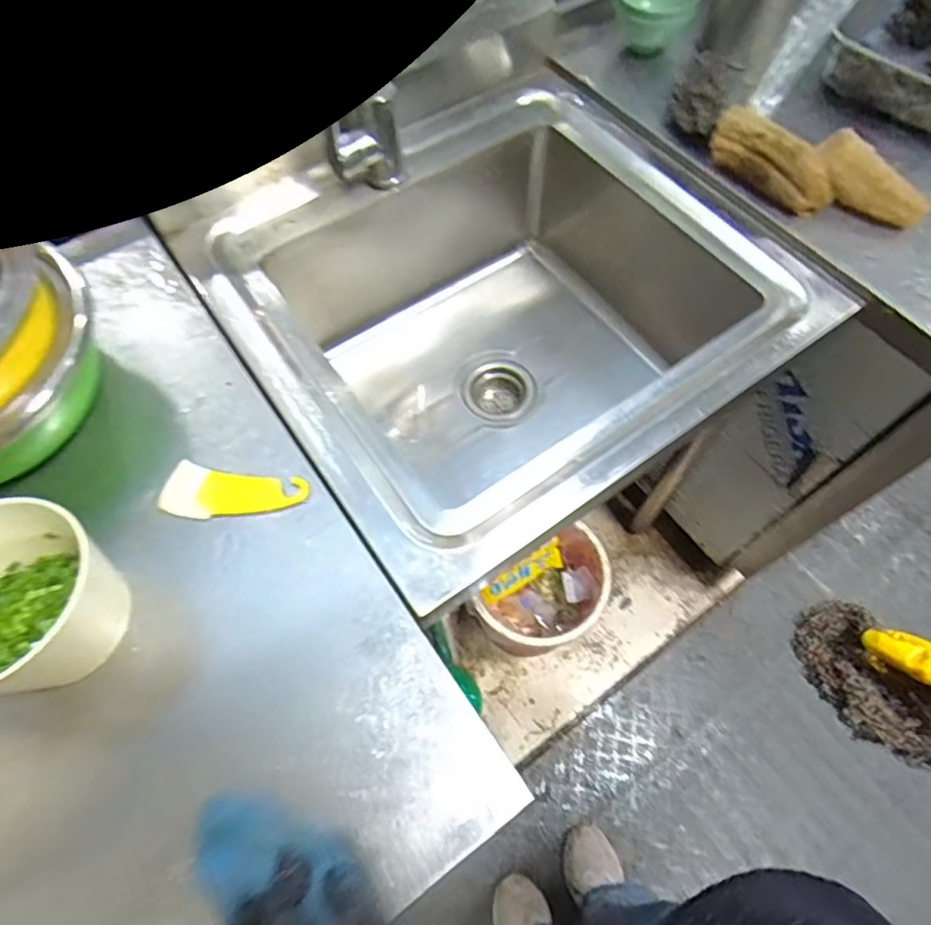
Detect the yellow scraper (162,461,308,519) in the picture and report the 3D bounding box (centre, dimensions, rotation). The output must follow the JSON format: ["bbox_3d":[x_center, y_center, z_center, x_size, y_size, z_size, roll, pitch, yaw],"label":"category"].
[{"bbox_3d":[-0.213,0.030,0.551,0.127,0.006,0.051,7,63,4],"label":"yellow scraper"}]

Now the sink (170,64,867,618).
[{"bbox_3d":[0.030,-0.162,0.822,0.575,0.320,0.572,-33,67,-15],"label":"sink"}]

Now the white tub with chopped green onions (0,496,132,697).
[{"bbox_3d":[-0.344,0.105,0.453,0.146,0.117,0.136,0,63,1],"label":"white tub with chopped green onions"}]

